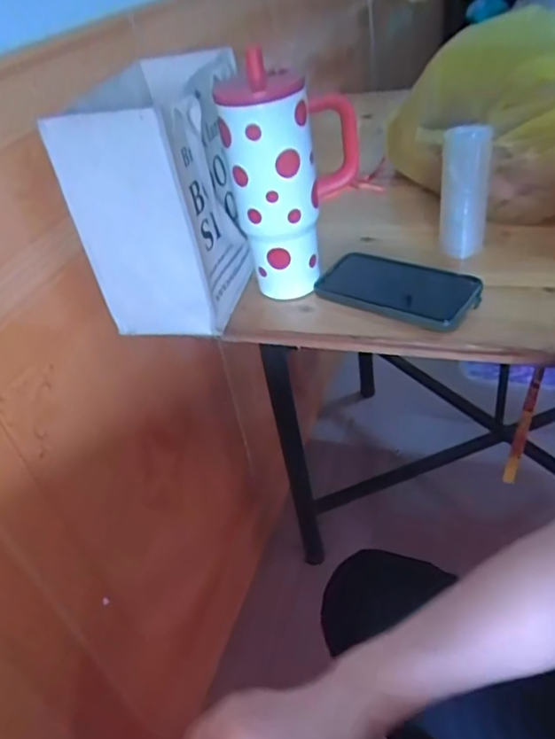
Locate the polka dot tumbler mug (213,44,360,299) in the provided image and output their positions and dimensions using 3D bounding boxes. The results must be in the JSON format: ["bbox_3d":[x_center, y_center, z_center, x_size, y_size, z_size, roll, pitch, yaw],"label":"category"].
[{"bbox_3d":[0.020,-0.177,0.580,0.125,0.219,0.081,-12,38,-1],"label":"polka dot tumbler mug"}]

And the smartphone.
[{"bbox_3d":[0.124,-0.085,0.590,0.158,0.013,0.082,23,53,34],"label":"smartphone"}]

